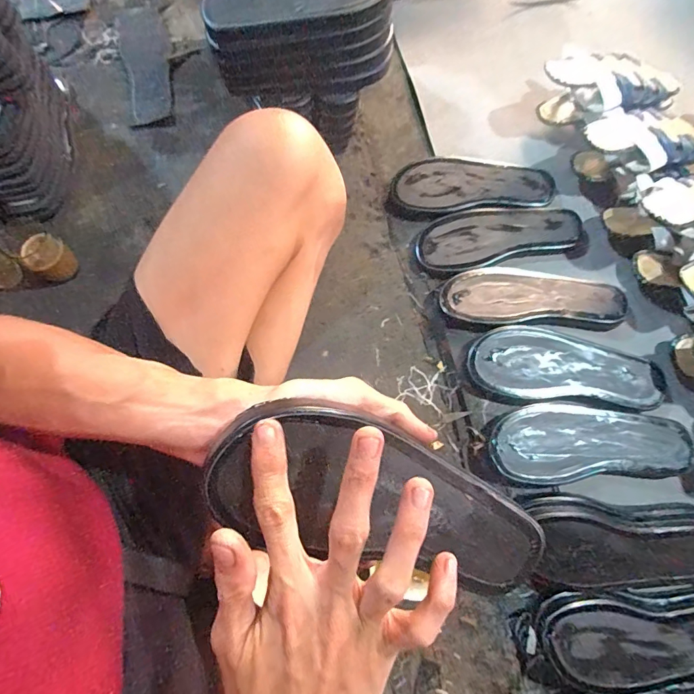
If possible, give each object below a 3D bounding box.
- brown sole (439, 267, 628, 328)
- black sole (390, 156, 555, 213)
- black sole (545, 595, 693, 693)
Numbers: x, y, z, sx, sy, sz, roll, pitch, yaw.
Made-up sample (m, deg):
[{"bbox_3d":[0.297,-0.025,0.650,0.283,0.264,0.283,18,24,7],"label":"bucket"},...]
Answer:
[{"bbox_3d":[0.268,-0.075,0.621,0.250,0.013,0.098,1,60,3],"label":"brown sole"},{"bbox_3d":[0.206,-0.265,0.688,0.258,0.019,0.095,-3,75,-1],"label":"black sole"},{"bbox_3d":[0.357,0.349,0.494,0.239,0.012,0.100,-4,76,0],"label":"black sole"}]

